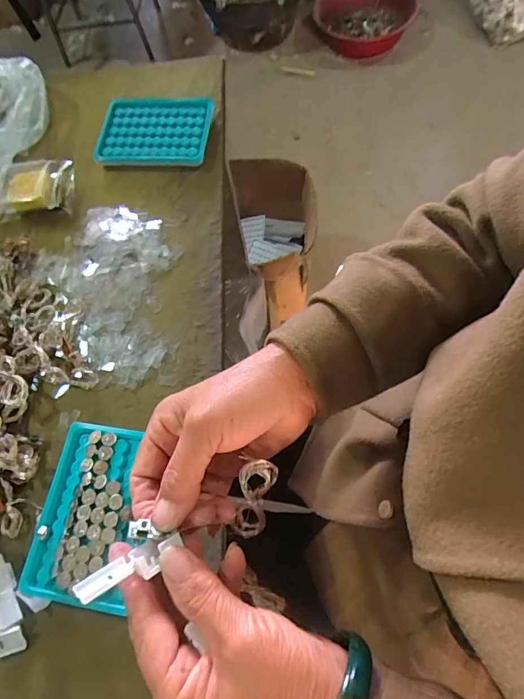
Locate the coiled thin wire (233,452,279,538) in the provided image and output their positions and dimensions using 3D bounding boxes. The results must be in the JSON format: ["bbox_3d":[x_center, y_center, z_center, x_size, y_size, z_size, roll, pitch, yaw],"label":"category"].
[{"bbox_3d":[-0.005,0.089,0.258,0.020,0.012,0.049,13,106,7],"label":"coiled thin wire"}]

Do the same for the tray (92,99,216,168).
[{"bbox_3d":[-0.128,-0.256,0.514,0.130,0.024,0.092,3,67,3],"label":"tray"}]

